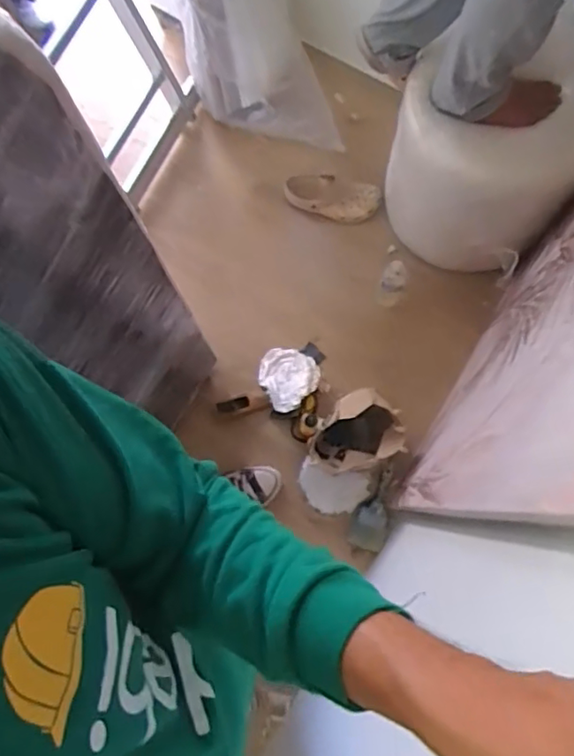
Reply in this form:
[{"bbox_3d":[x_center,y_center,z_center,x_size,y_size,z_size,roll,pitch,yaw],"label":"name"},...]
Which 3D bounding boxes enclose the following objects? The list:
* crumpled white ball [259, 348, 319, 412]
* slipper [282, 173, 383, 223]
[{"bbox_3d":[-0.003,-0.004,1.467,0.150,0.053,0.155,0,78,1],"label":"crumpled white ball"},{"bbox_3d":[0.127,-0.513,1.651,0.274,0.076,0.112,16,79,5],"label":"slipper"}]

